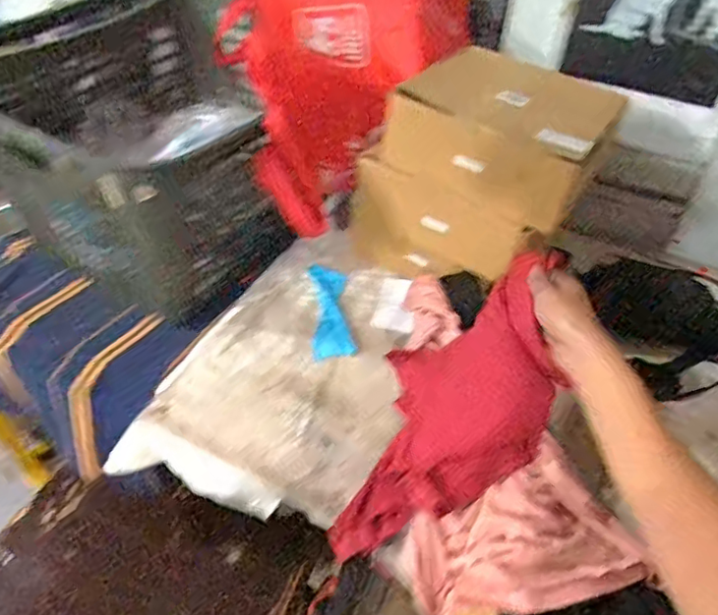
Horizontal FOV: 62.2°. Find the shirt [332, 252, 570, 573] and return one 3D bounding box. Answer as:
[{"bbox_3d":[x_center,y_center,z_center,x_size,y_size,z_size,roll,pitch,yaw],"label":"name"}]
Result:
[{"bbox_3d":[0.111,0.121,0.675,0.160,0.110,0.370,33,72,29],"label":"shirt"}]

